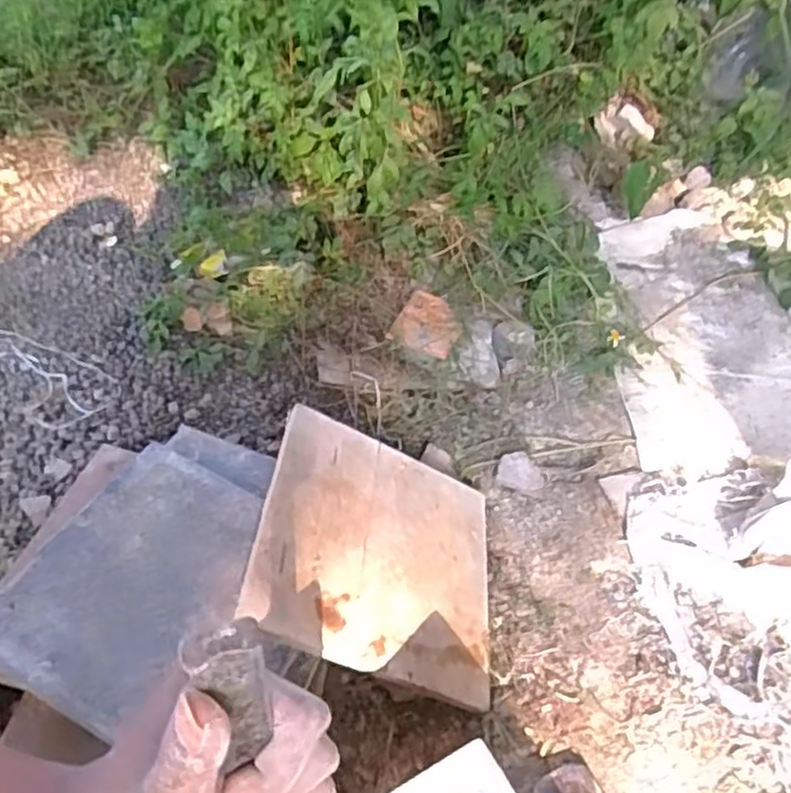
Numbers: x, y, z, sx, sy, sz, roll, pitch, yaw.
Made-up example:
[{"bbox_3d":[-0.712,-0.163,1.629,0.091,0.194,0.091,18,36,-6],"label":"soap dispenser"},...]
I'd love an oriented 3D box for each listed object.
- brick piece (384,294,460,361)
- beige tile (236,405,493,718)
[{"bbox_3d":[0.046,-0.100,0.973,0.084,0.024,0.110,21,44,11],"label":"brick piece"},{"bbox_3d":[-0.012,0.150,0.686,0.251,0.009,0.233,27,44,-21],"label":"beige tile"}]

